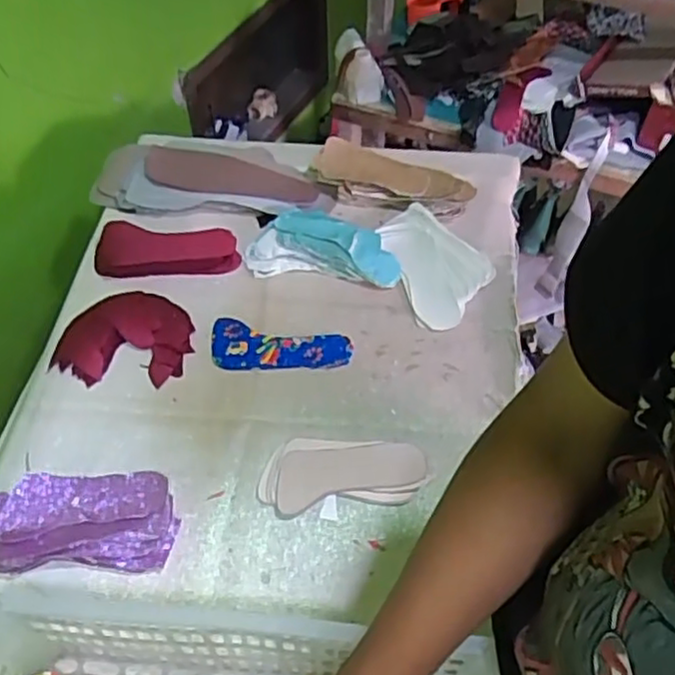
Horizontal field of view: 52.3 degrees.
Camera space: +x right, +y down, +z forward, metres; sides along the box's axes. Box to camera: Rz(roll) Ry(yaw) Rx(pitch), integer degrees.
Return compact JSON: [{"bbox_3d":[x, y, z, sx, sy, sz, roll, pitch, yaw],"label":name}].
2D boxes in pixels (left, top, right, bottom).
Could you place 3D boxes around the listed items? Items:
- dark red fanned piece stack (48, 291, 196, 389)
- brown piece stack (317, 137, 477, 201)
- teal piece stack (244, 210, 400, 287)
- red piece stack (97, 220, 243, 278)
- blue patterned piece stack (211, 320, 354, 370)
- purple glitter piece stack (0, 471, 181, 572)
[{"bbox_3d":[-0.274,-0.005,0.881,0.171,0.016,0.135,-1,52,0],"label":"dark red fanned piece stack"},{"bbox_3d":[0.084,-0.237,1.024,0.239,0.047,0.076,17,55,14],"label":"brown piece stack"},{"bbox_3d":[-0.017,-0.128,0.963,0.213,0.039,0.108,8,53,7],"label":"teal piece stack"},{"bbox_3d":[-0.236,-0.124,0.955,0.194,0.039,0.078,-2,52,-1],"label":"red piece stack"},{"bbox_3d":[-0.072,0.008,0.878,0.174,0.008,0.074,-1,52,1],"label":"blue patterned piece stack"},{"bbox_3d":[-0.263,0.190,0.713,0.180,0.053,0.089,-3,52,-1],"label":"purple glitter piece stack"}]

